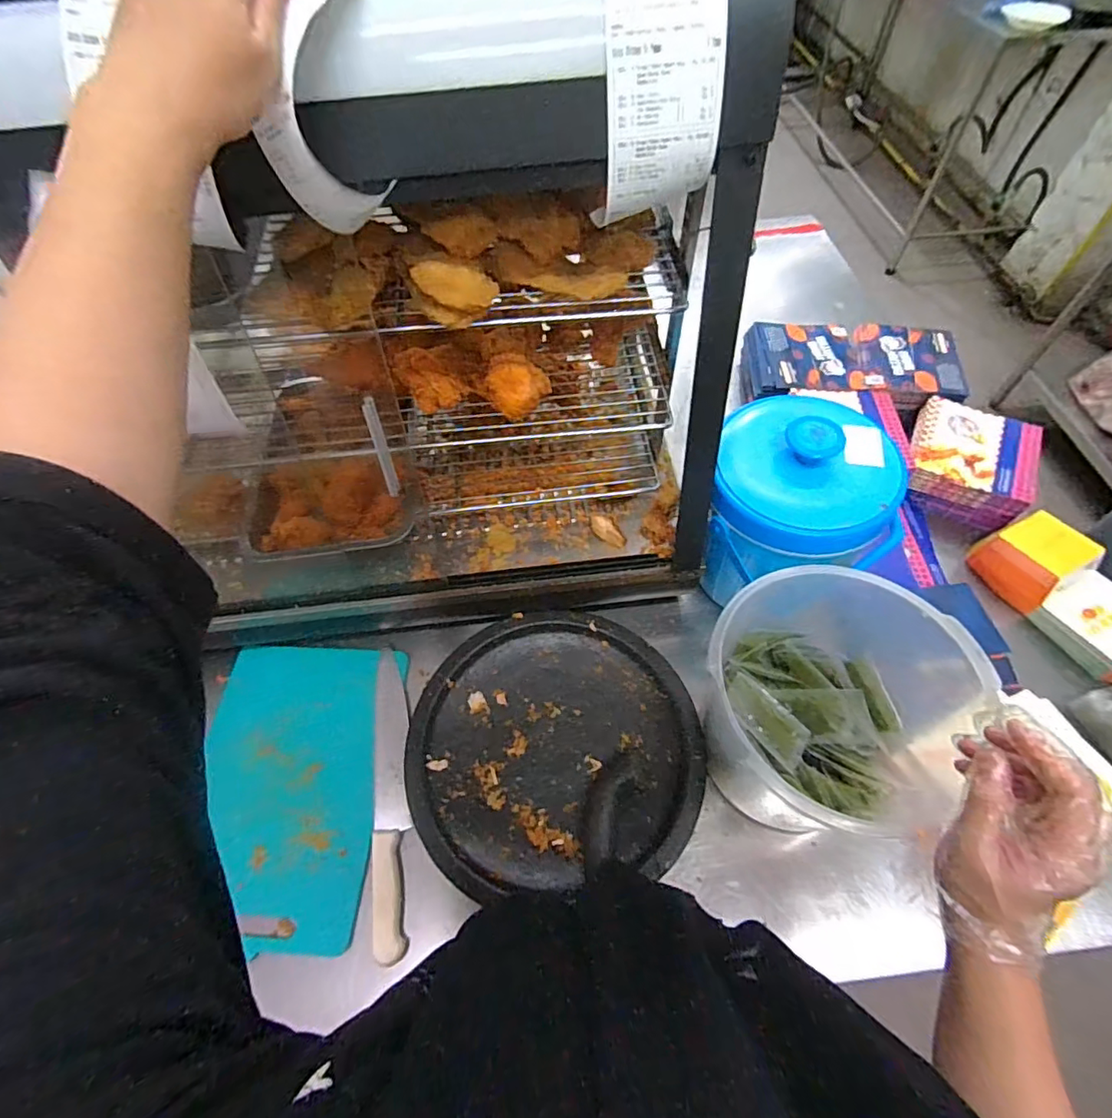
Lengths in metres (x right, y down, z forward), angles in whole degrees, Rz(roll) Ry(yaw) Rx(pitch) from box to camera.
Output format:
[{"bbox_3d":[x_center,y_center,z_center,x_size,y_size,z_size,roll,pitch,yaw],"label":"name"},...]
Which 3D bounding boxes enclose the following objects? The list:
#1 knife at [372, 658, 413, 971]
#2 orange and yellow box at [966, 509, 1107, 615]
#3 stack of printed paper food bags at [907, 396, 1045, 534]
[{"bbox_3d":[-0.209,0.283,0.682,0.040,0.026,0.362,-9,58,-3],"label":"knife"},{"bbox_3d":[0.683,-0.002,0.777,0.105,0.085,0.113,-28,61,-14],"label":"orange and yellow box"},{"bbox_3d":[0.652,-0.151,0.861,0.167,0.070,0.193,25,62,17],"label":"stack of printed paper food bags"}]

